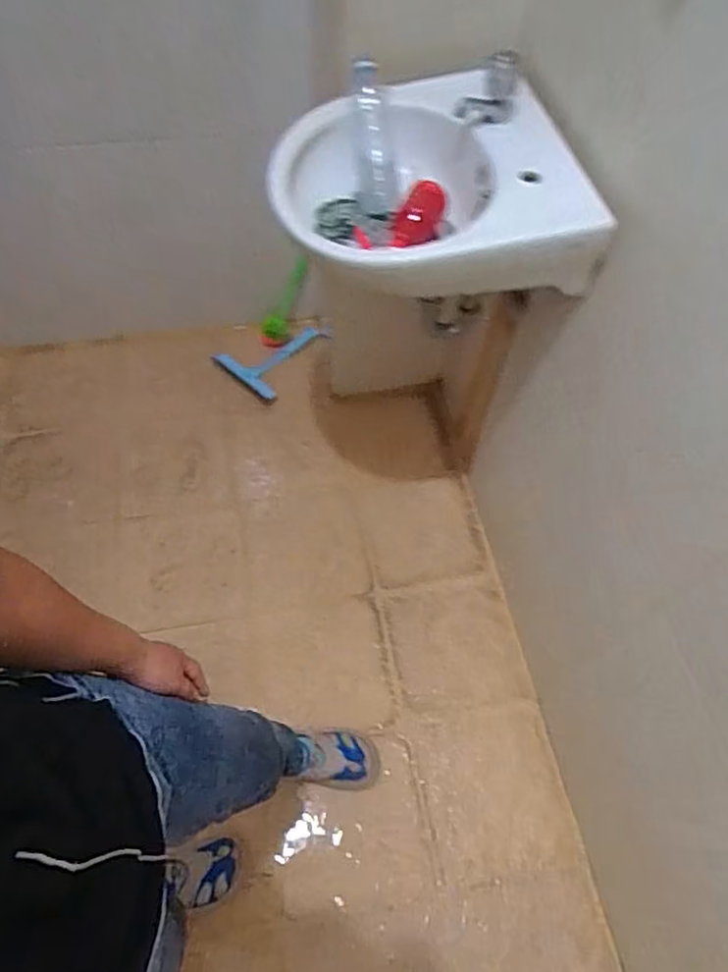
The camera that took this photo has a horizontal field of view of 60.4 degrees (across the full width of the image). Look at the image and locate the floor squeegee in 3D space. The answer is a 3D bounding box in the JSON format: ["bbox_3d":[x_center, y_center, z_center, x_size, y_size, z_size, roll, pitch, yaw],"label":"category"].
[{"bbox_3d":[-0.264,-0.399,1.807,0.208,0.027,0.285,32,63,15],"label":"floor squeegee"}]

